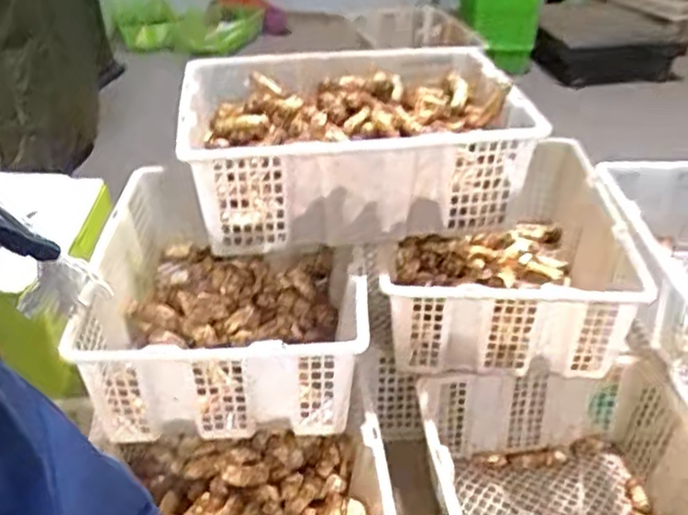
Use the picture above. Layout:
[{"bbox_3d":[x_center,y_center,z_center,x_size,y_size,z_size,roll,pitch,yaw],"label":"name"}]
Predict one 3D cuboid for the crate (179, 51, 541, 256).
[{"bbox_3d":[0.014,-0.185,1.080,0.467,0.148,0.400,-4,35,-5],"label":"crate"}]

